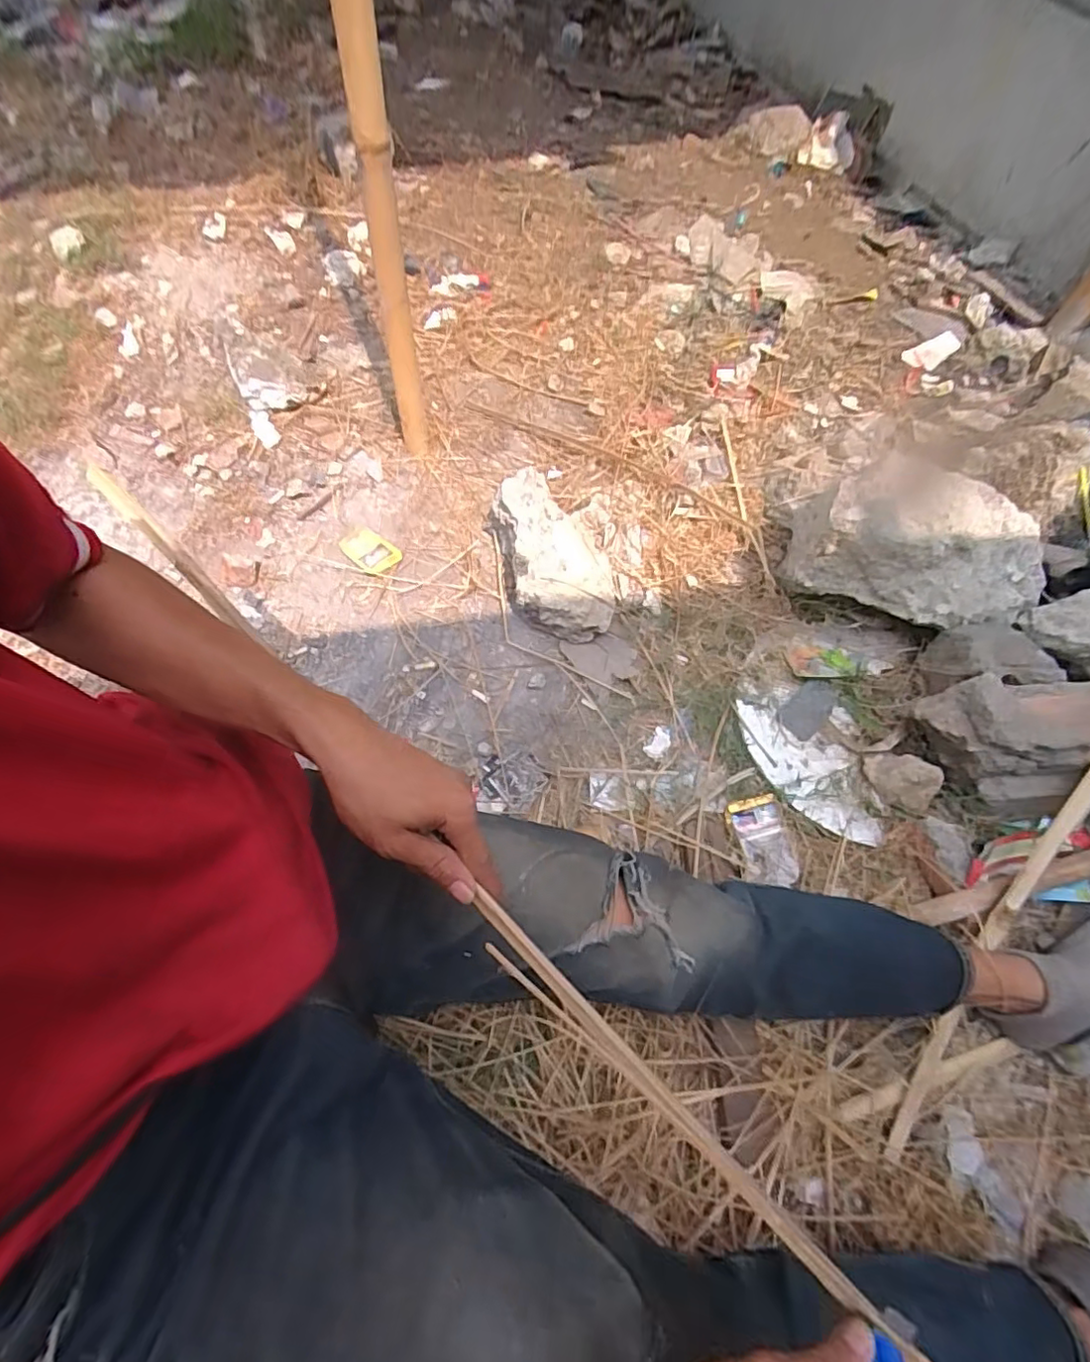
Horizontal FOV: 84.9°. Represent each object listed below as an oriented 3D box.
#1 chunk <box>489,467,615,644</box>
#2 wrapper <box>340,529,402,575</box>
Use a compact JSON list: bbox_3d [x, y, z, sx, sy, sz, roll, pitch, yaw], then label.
[{"bbox_3d":[0.021,-0.208,0.983,0.170,0.102,0.285,-12,63,-11],"label":"chunk"},{"bbox_3d":[-0.302,-0.222,1.023,0.105,0.010,0.062,34,64,13],"label":"wrapper"}]

